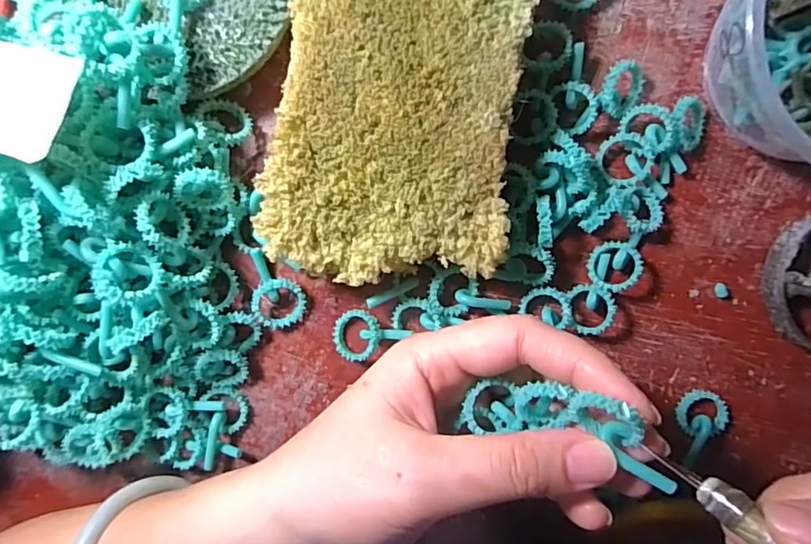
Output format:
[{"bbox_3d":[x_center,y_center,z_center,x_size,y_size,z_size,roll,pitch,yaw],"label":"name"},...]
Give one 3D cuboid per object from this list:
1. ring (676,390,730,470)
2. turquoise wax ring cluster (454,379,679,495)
[{"bbox_3d":[0.141,0.073,0.241,0.024,0.014,0.032,1,97,0],"label":"ring"},{"bbox_3d":[0.052,0.050,0.171,0.067,0.016,0.023,8,99,42],"label":"turquoise wax ring cluster"}]

